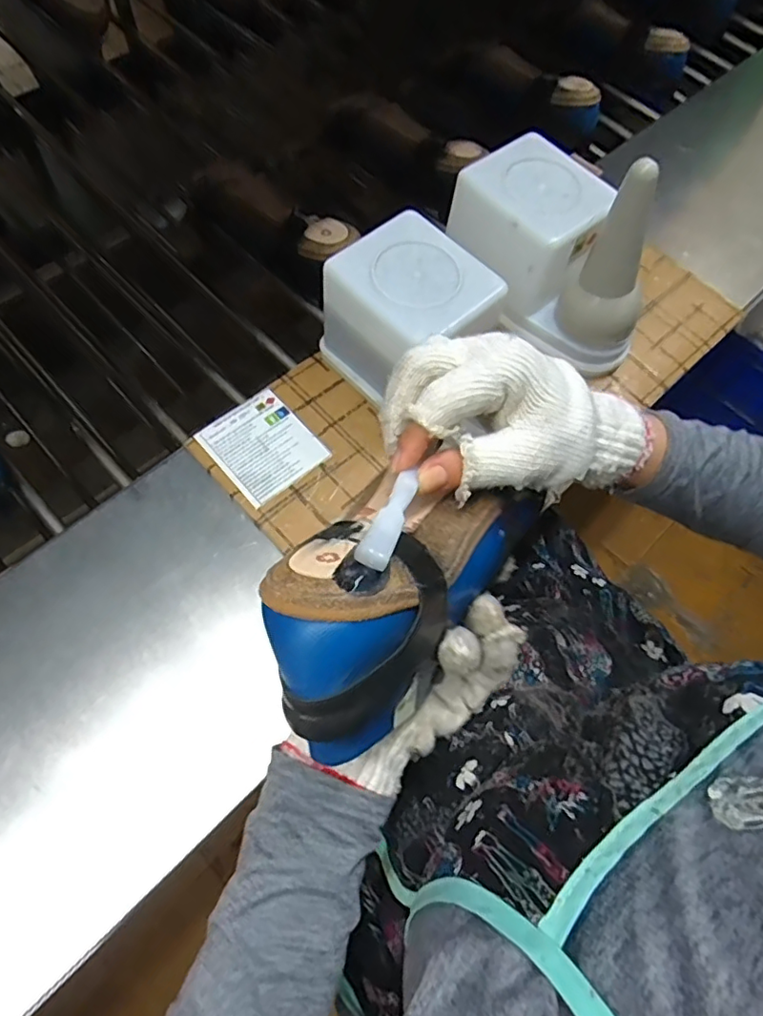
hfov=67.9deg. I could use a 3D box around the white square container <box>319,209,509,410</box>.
[{"bbox_3d":[0.023,-0.149,0.450,0.097,0.092,0.114,-38,74,-19],"label":"white square container"}]

